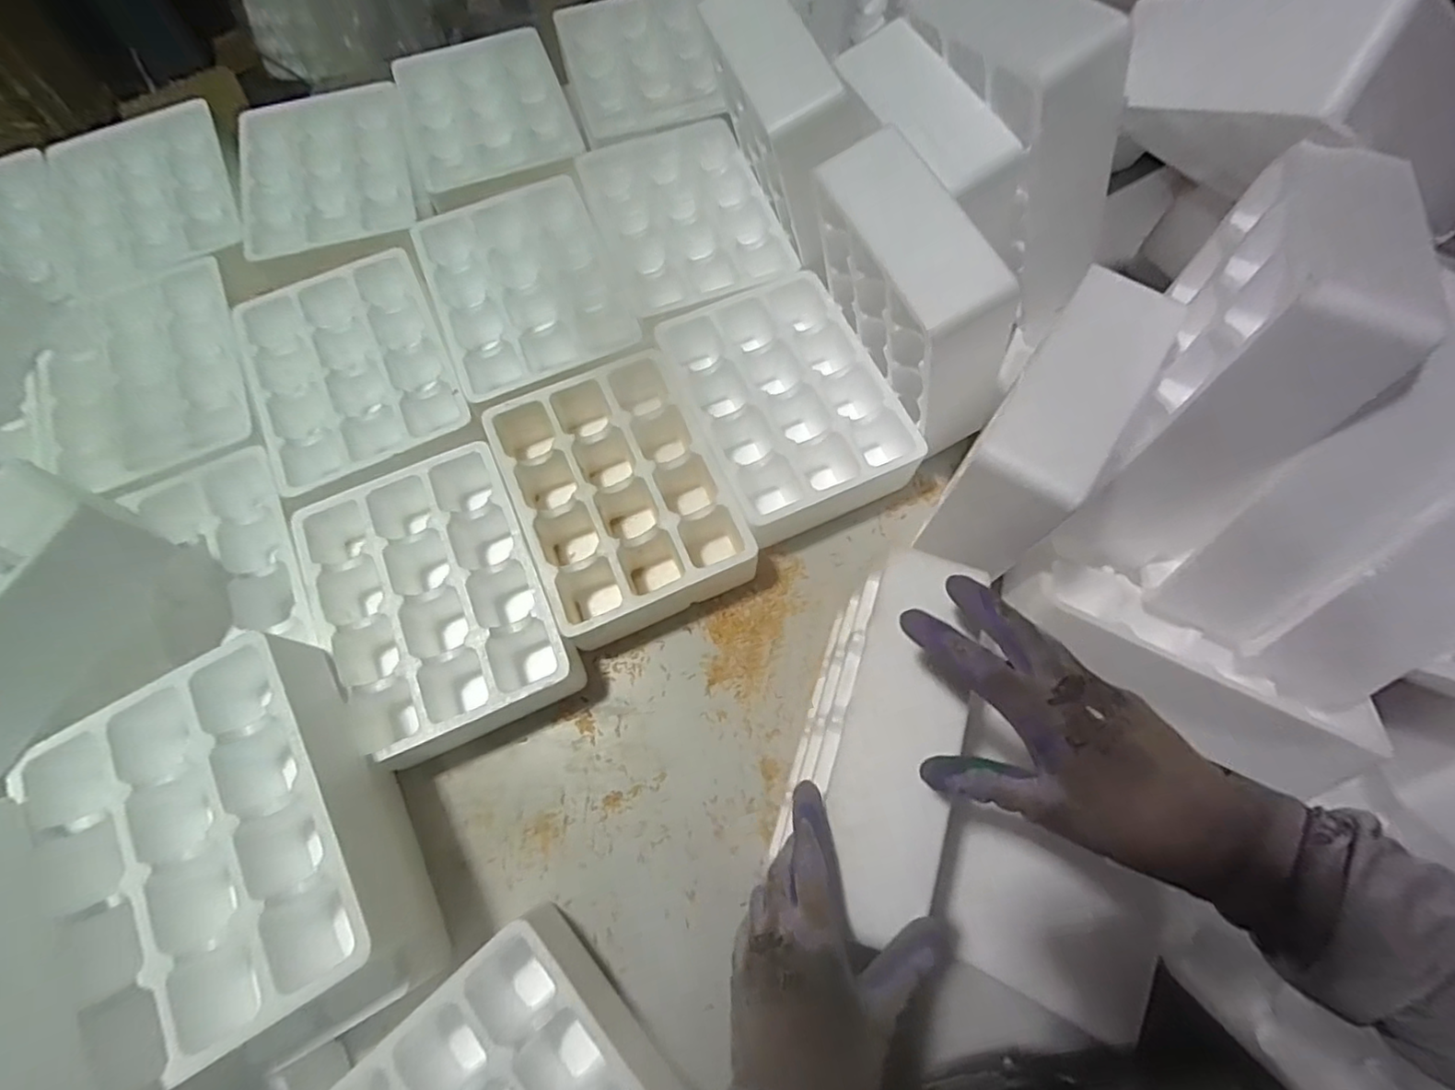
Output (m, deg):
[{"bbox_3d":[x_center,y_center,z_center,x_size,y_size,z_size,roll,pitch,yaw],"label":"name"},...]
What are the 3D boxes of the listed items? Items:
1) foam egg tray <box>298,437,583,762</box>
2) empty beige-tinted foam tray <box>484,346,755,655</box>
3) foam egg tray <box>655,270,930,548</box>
[{"bbox_3d":[-0.254,0.048,0.564,0.181,0.077,0.244,-25,73,-8],"label":"foam egg tray"},{"bbox_3d":[-0.101,-0.048,0.600,0.180,0.070,0.235,-23,72,-7],"label":"empty beige-tinted foam tray"},{"bbox_3d":[0.056,-0.137,0.630,0.186,0.071,0.235,-25,72,-8],"label":"foam egg tray"}]

